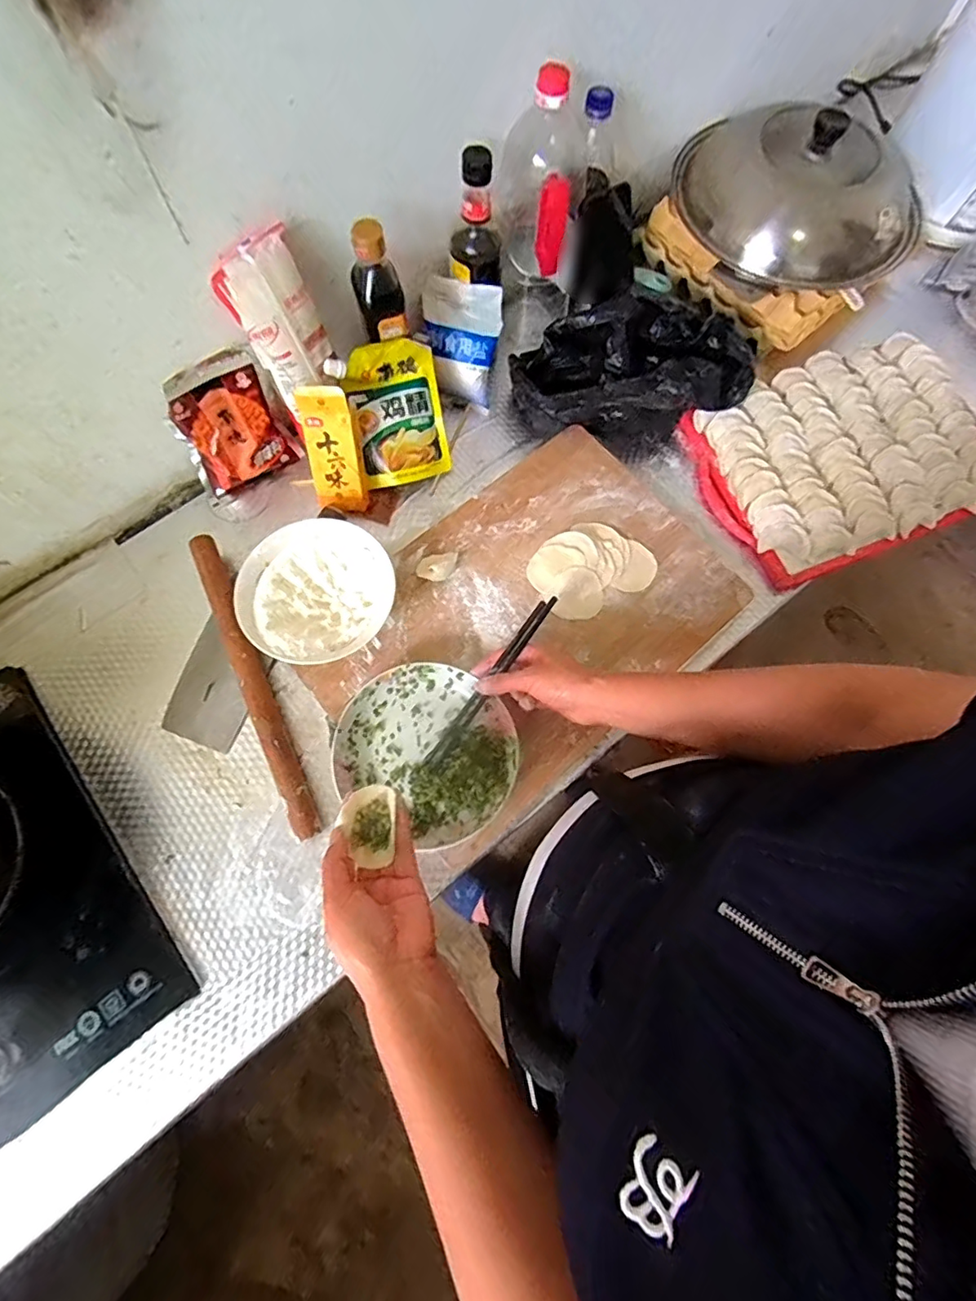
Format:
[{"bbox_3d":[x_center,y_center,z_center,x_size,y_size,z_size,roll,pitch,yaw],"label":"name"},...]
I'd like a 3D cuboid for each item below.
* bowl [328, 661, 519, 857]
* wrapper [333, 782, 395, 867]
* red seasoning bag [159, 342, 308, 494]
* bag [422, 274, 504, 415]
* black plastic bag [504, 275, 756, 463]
[{"bbox_3d":[-0.064,0.109,0.592,0.195,0.035,0.180,28,75,8],"label":"bowl"},{"bbox_3d":[-0.101,0.146,0.462,0.045,0.018,0.064,2,73,0],"label":"wrapper"},{"bbox_3d":[-0.314,-0.273,0.666,0.124,0.152,0.025,-39,58,-13],"label":"red seasoning bag"},{"bbox_3d":[-0.038,-0.398,0.714,0.101,0.145,0.025,13,40,0],"label":"bag"},{"bbox_3d":[0.181,-0.364,0.719,0.285,0.133,0.158,-12,75,-5],"label":"black plastic bag"}]

